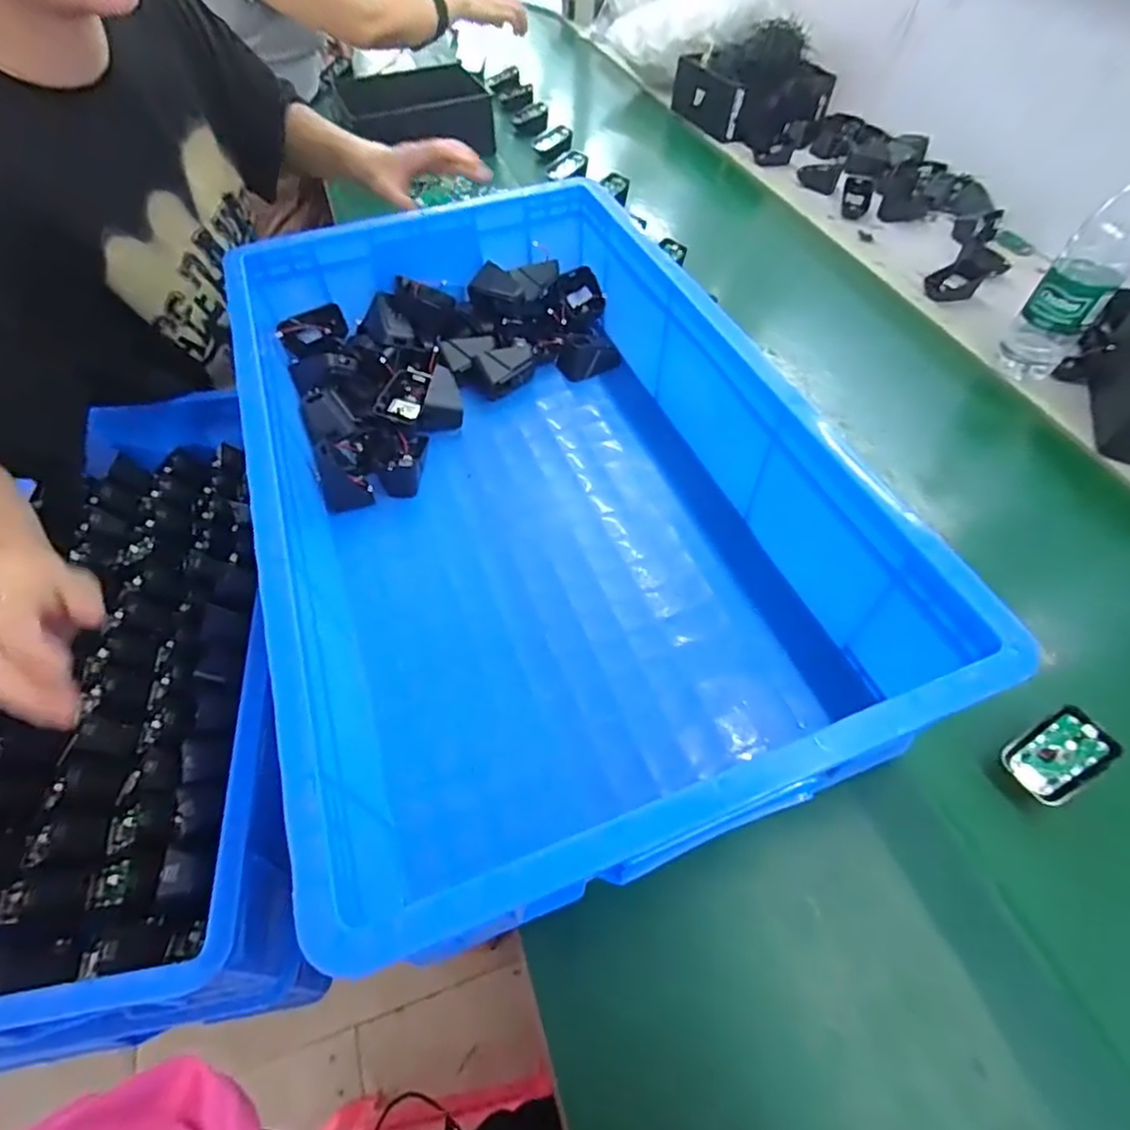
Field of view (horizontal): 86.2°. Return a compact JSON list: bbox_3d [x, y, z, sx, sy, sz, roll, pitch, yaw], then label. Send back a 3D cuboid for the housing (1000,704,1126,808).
[{"bbox_3d":[0.346,0.134,0.423,0.069,0.011,0.046,-39,53,-3],"label":"housing"}]

